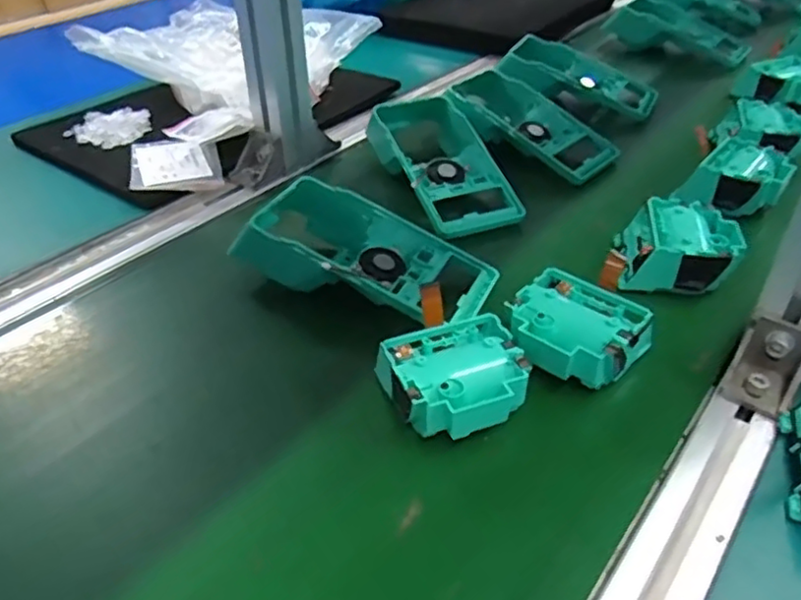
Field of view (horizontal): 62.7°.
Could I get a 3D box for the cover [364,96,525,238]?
[{"bbox_3d":[0.036,-0.126,0.600,0.086,0.046,0.176,-13,40,-15],"label":"cover"}]

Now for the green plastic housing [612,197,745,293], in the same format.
[{"bbox_3d":[0.207,-0.036,0.494,0.079,0.047,0.084,6,39,8],"label":"green plastic housing"}]

